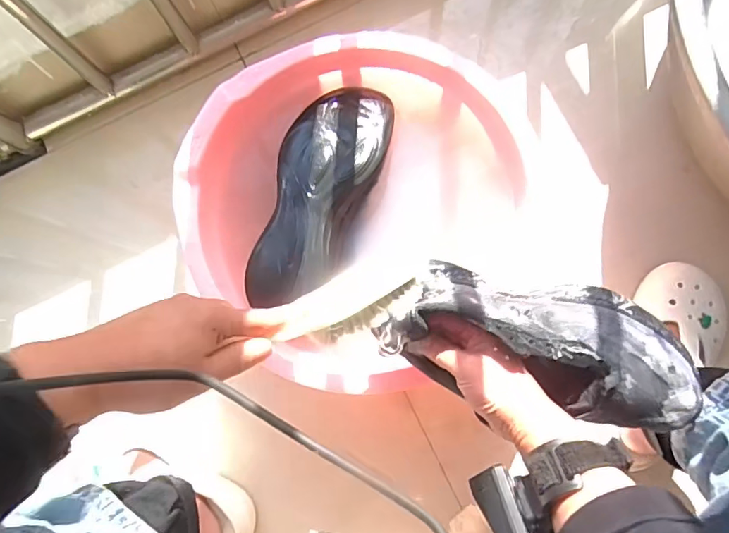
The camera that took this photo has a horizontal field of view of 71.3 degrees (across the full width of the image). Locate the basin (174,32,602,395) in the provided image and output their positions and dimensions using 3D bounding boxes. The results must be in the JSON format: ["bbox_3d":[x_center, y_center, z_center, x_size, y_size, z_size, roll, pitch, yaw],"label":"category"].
[{"bbox_3d":[0.014,-0.064,0.577,0.365,0.149,0.376,-1,82,4],"label":"basin"}]

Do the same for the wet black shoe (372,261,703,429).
[{"bbox_3d":[0.143,0.066,0.414,0.262,0.080,0.111,15,83,-5],"label":"wet black shoe"}]

